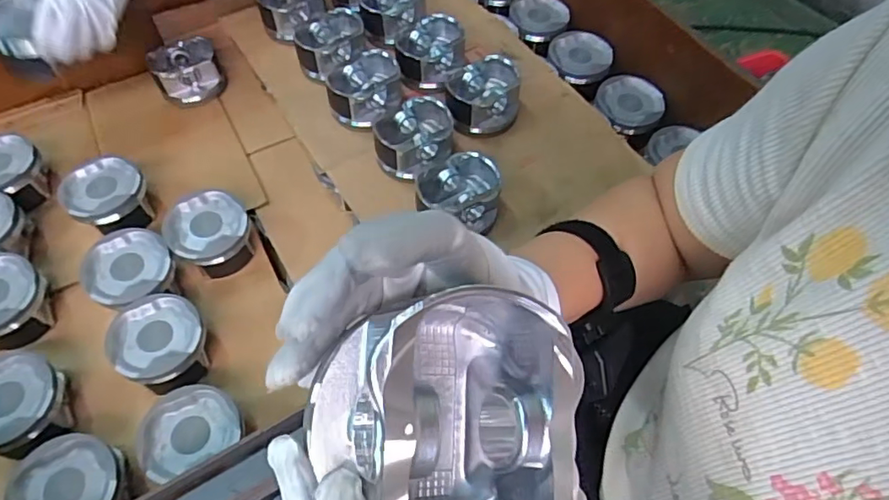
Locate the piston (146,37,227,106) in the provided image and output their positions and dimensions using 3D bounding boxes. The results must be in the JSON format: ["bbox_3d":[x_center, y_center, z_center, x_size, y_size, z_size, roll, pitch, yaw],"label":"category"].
[{"bbox_3d":[-0.378,-0.260,0.819,0.091,0.060,0.091,1,60,-1],"label":"piston"}]

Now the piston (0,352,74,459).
[{"bbox_3d":[-0.418,0.153,0.544,0.089,0.052,0.088,1,60,-1],"label":"piston"}]

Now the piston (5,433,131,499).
[{"bbox_3d":[-0.341,0.222,0.508,0.086,0.052,0.086,1,60,-1],"label":"piston"}]

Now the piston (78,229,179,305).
[{"bbox_3d":[-0.350,0.030,0.624,0.090,0.059,0.094,1,60,-1],"label":"piston"}]

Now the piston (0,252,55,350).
[{"bbox_3d":[-0.483,0.056,0.603,0.096,0.049,0.092,36,65,18],"label":"piston"}]

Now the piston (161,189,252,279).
[{"bbox_3d":[-0.274,-0.018,0.654,0.083,0.055,0.088,1,60,-1],"label":"piston"}]

